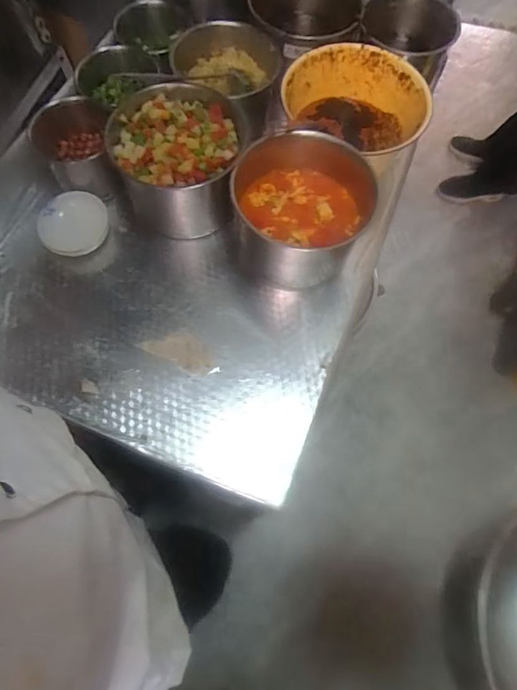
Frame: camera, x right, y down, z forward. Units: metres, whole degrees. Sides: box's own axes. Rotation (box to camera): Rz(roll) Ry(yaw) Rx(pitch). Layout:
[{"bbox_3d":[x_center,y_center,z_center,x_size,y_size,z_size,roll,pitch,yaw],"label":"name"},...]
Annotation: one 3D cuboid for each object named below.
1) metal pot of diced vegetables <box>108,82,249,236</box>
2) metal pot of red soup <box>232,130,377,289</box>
[{"bbox_3d":[-0.104,-0.237,0.588,0.159,0.109,0.153,1,68,-3],"label":"metal pot of diced vegetables"},{"bbox_3d":[0.051,-0.166,0.574,0.154,0.100,0.165,1,68,-3],"label":"metal pot of red soup"}]

